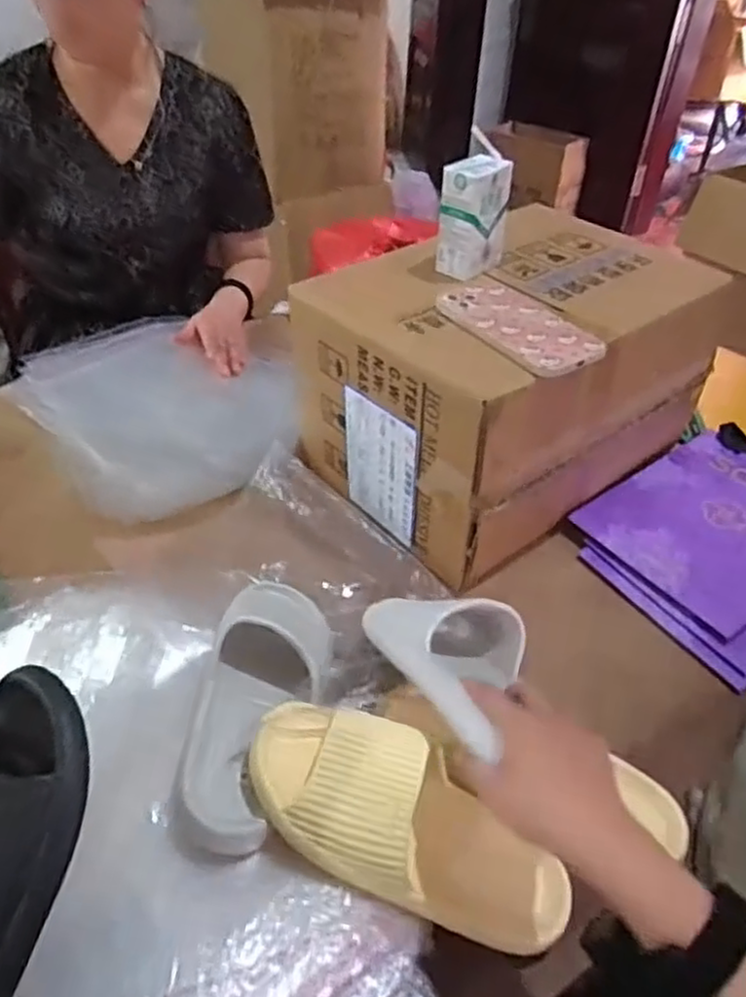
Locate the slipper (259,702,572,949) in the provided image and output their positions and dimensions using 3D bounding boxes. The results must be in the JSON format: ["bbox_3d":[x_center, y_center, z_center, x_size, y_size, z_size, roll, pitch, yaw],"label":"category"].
[{"bbox_3d":[0.029,0.233,0.509,0.248,0.060,0.097,32,45,1],"label":"slipper"}]

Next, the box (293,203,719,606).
[{"bbox_3d":[0.146,-0.134,0.798,0.378,0.242,0.272,-24,48,-28],"label":"box"}]

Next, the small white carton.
[{"bbox_3d":[0.102,-0.294,0.719,0.053,0.125,0.070,30,47,27],"label":"small white carton"}]

